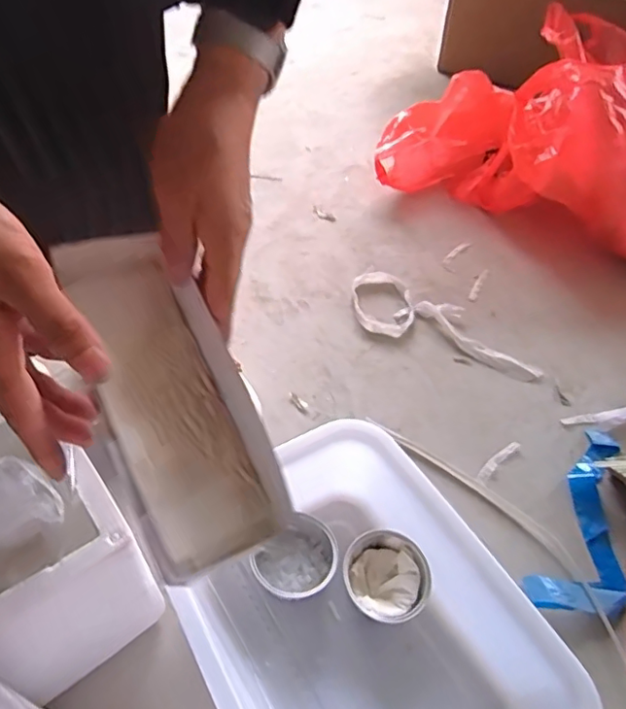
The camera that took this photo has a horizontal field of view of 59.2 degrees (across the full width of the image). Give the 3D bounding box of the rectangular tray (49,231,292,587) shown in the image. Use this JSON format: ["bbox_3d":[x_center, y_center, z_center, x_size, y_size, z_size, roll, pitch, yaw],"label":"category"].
[{"bbox_3d":[-0.095,0.019,0.358,0.088,0.035,0.233,-21,78,-21],"label":"rectangular tray"}]

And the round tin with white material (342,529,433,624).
[{"bbox_3d":[0.068,0.216,0.528,0.076,0.039,0.082,1,46,-1],"label":"round tin with white material"}]

